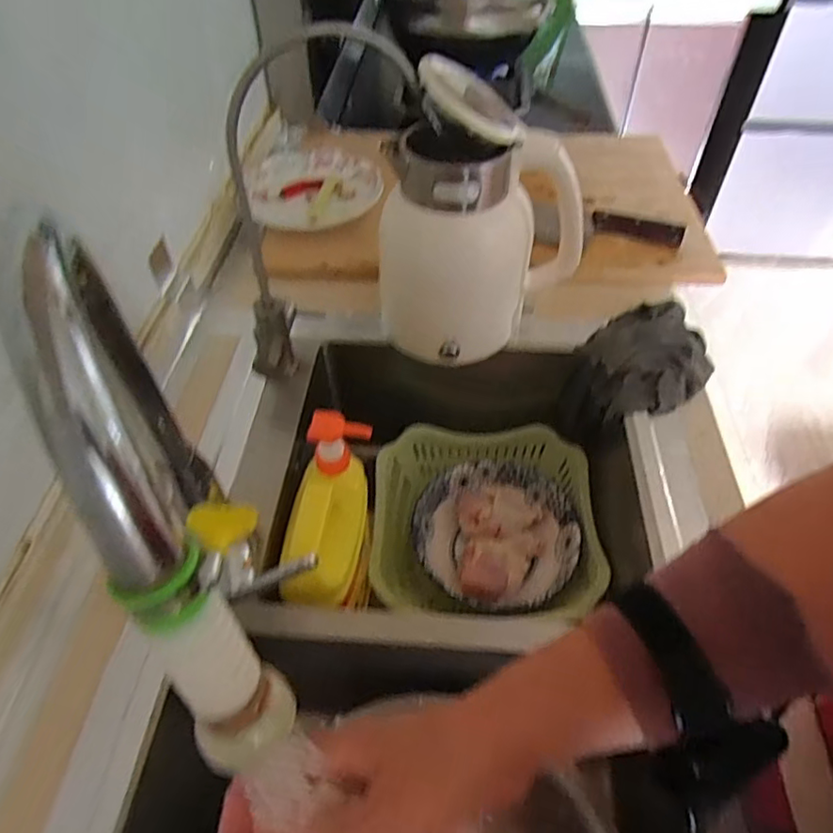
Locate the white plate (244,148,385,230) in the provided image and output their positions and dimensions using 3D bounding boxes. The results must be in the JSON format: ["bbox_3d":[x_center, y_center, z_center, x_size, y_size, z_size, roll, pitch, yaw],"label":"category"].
[{"bbox_3d":[-0.147,-0.329,0.854,0.192,0.022,0.209,0,49,0],"label":"white plate"}]

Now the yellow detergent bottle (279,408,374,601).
[{"bbox_3d":[-0.080,0.083,0.546,0.065,0.073,0.167,4,75,4],"label":"yellow detergent bottle"}]

